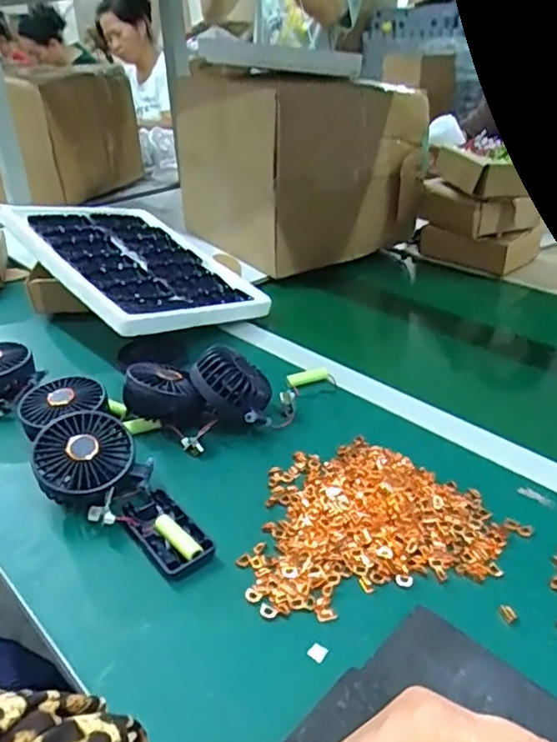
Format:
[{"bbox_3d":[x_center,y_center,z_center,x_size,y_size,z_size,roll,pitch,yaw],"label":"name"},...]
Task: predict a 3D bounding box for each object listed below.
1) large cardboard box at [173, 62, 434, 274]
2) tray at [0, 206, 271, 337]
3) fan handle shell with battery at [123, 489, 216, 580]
[{"bbox_3d":[0.017,-0.377,1.082,0.318,0.285,0.413,-17,34,-26],"label":"large cardboard box"},{"bbox_3d":[-0.214,-0.164,0.879,0.278,0.041,0.367,-12,42,-42],"label":"tray"},{"bbox_3d":[-0.094,0.137,0.493,0.043,0.015,0.091,-22,36,-32],"label":"fan handle shell with battery"}]

